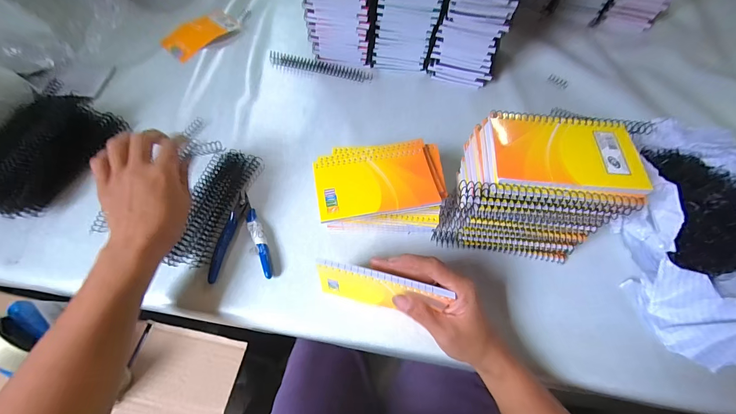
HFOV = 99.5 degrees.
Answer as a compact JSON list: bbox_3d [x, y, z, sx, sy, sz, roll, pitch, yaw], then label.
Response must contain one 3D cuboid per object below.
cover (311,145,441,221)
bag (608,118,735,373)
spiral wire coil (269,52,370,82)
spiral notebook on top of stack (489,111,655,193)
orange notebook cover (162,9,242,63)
[{"bbox_3d":[0.008,-0.029,0.347,0.129,0.008,0.081,-7,62,-5],"label":"cover"},{"bbox_3d":[0.380,0.015,0.342,0.178,0.129,0.288,26,65,13],"label":"bag"},{"bbox_3d":[-0.084,-0.244,0.544,0.181,0.010,0.024,12,63,6],"label":"spiral wire coil"},{"bbox_3d":[0.187,-0.054,0.289,0.135,0.007,0.082,6,62,3],"label":"spiral notebook on top of stack"},{"bbox_3d":[-0.302,-0.315,0.569,0.067,0.019,0.131,33,67,16],"label":"orange notebook cover"}]

